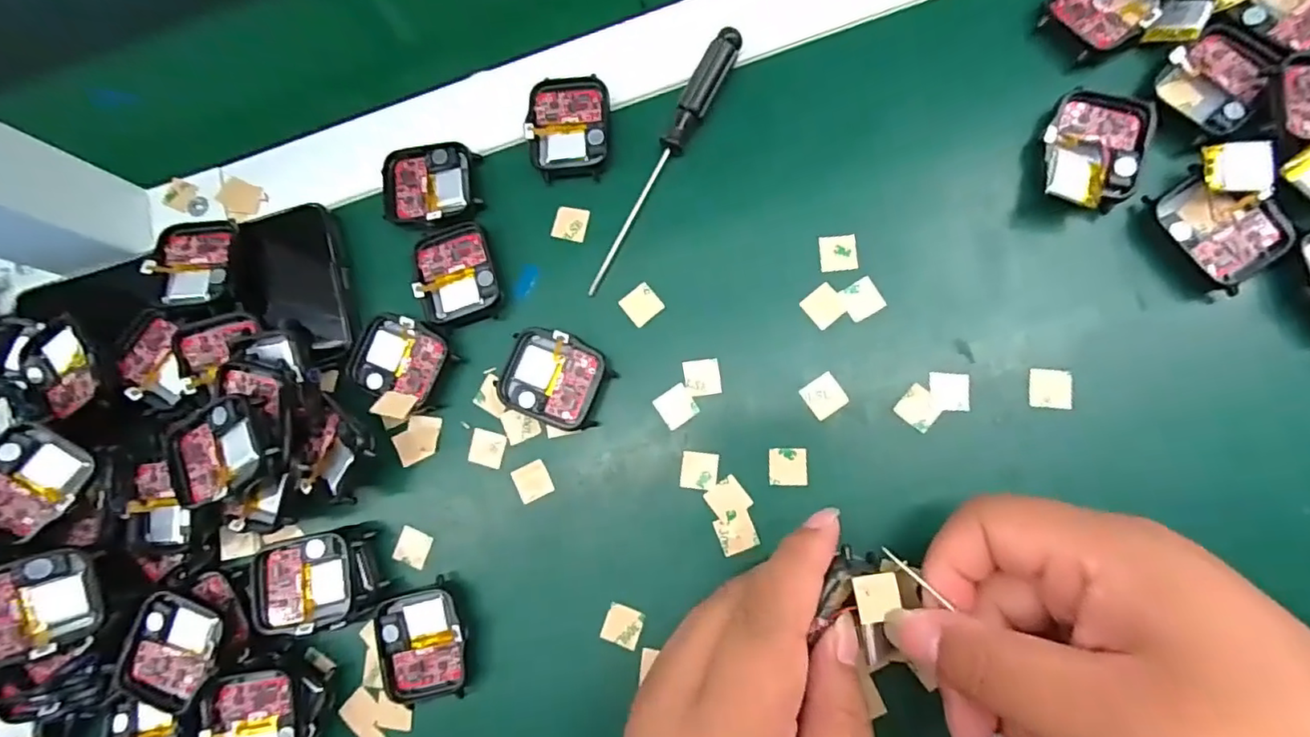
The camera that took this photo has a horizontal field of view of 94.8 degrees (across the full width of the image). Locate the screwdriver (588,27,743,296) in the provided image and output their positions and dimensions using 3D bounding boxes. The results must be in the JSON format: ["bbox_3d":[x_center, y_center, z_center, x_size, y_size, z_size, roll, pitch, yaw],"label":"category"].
[{"bbox_3d":[0.003,-0.092,0.270,0.013,0.009,0.130,29,88,9],"label":"screwdriver"}]

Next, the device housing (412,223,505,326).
[{"bbox_3d":[-0.090,-0.043,0.273,0.035,0.007,0.044,-14,82,5],"label":"device housing"}]

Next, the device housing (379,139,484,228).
[{"bbox_3d":[-0.105,-0.085,0.282,0.044,0.008,0.039,-5,83,7],"label":"device housing"}]

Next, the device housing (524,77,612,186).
[{"bbox_3d":[-0.040,-0.111,0.278,0.037,0.008,0.045,1,84,7],"label":"device housing"}]

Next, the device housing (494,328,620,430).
[{"bbox_3d":[-0.044,0.004,0.263,0.046,0.010,0.037,19,86,9],"label":"device housing"}]

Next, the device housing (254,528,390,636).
[{"bbox_3d":[-0.143,0.090,0.258,0.047,0.023,0.037,-9,83,6],"label":"device housing"}]

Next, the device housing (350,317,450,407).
[{"bbox_3d":[-0.114,-0.004,0.272,0.040,0.010,0.036,25,87,9],"label":"device housing"}]

